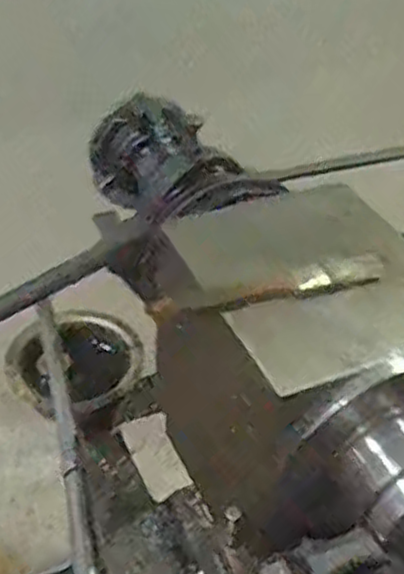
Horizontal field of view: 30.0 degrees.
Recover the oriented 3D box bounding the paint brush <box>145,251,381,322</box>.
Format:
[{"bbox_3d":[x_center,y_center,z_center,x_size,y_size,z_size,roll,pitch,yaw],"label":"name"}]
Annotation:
[{"bbox_3d":[0.045,0.000,0.479,0.155,0.012,0.022,-10,43,-16],"label":"paint brush"}]

